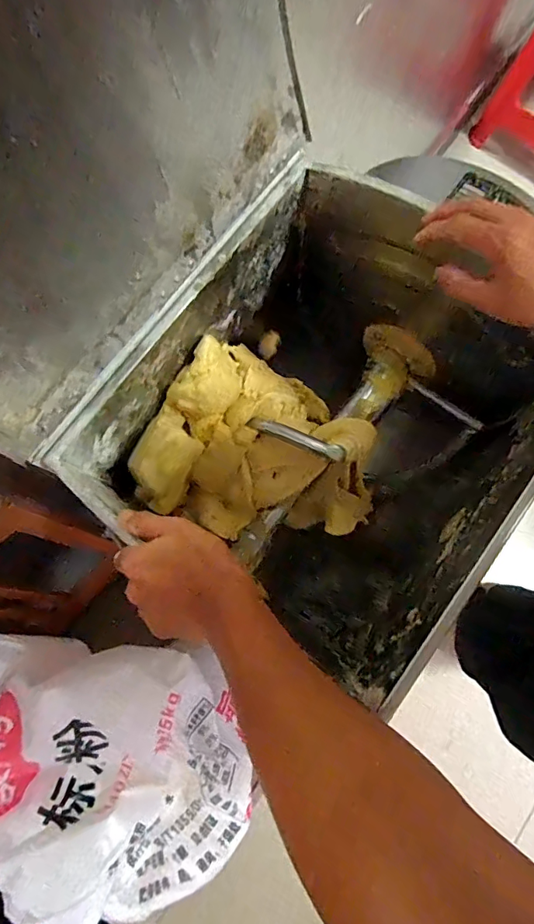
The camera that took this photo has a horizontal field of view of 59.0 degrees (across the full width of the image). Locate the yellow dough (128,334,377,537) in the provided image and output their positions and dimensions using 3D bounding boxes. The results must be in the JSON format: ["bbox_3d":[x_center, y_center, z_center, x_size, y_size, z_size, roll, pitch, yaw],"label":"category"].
[{"bbox_3d":[0.002,-0.005,0.635,0.272,0.188,0.253,0,79,1],"label":"yellow dough"}]

